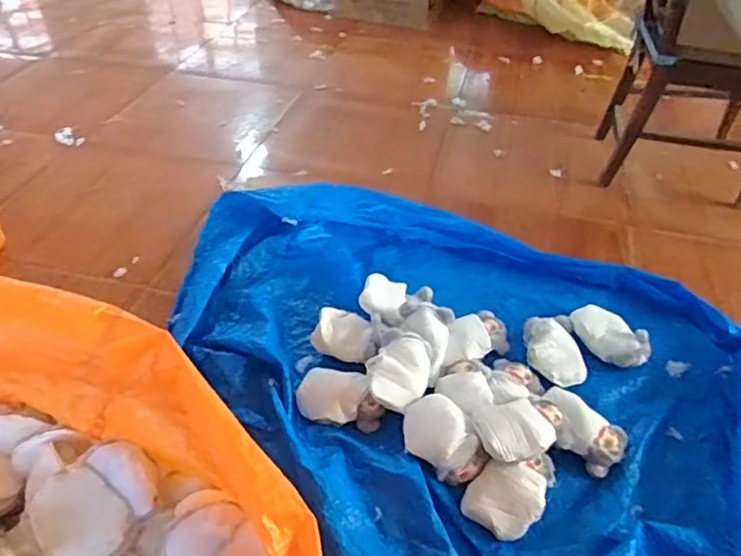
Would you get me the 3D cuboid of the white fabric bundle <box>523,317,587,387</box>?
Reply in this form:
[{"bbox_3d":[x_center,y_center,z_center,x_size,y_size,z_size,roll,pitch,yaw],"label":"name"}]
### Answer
[{"bbox_3d":[0.398,0.154,1.292,0.118,0.054,0.173,-5,42,-6],"label":"white fabric bundle"}]

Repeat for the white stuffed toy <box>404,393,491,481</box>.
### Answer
[{"bbox_3d":[0.134,0.301,1.102,0.116,0.047,0.171,-24,47,-25],"label":"white stuffed toy"}]

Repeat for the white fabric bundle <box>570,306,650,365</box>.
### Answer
[{"bbox_3d":[0.542,0.129,1.345,0.101,0.062,0.188,-30,50,-30],"label":"white fabric bundle"}]

